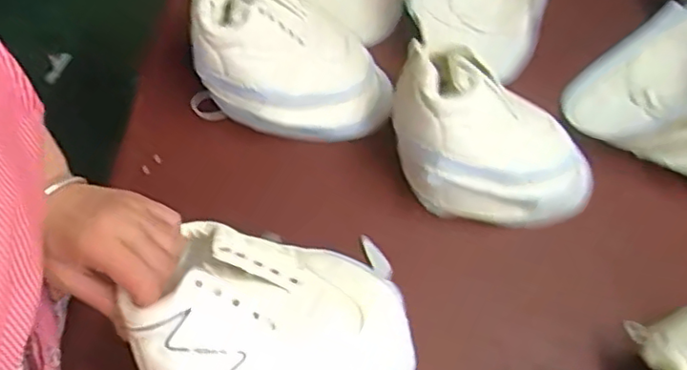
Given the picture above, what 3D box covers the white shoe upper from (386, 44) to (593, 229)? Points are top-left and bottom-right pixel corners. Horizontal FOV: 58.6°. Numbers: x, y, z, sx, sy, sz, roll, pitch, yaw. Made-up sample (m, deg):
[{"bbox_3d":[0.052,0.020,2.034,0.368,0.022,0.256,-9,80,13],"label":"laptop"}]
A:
[{"bbox_3d":[0.164,-0.045,0.656,0.228,0.134,0.137,15,57,6],"label":"white shoe upper"}]

